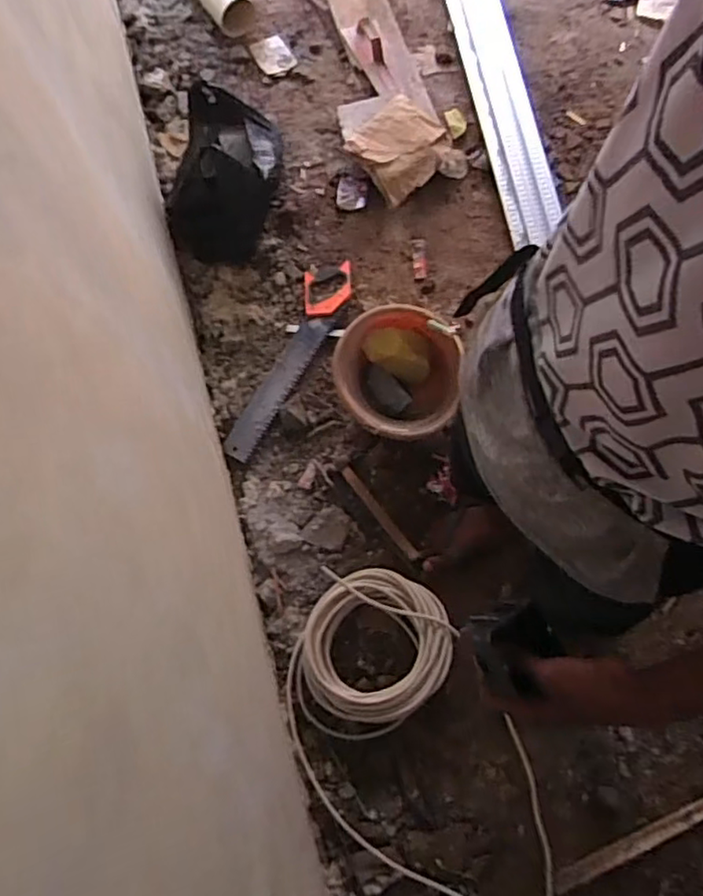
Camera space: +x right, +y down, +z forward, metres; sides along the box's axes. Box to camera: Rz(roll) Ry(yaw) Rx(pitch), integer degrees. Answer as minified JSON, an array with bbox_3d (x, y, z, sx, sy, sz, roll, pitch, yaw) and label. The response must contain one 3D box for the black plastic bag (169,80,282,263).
[{"bbox_3d":[-0.294,-0.659,1.532,0.233,0.239,0.340,7,73,6],"label":"black plastic bag"}]

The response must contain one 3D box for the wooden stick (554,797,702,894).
[{"bbox_3d":[0.546,0.762,1.215,0.339,0.013,0.038,-25,60,-2],"label":"wooden stick"}]

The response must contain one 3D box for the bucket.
[{"bbox_3d":[0.098,-0.140,1.398,0.253,0.248,0.258,-1,73,3],"label":"bucket"}]

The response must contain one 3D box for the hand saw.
[{"bbox_3d":[-0.143,-0.218,1.542,0.122,0.031,0.549,20,75,9],"label":"hand saw"}]

